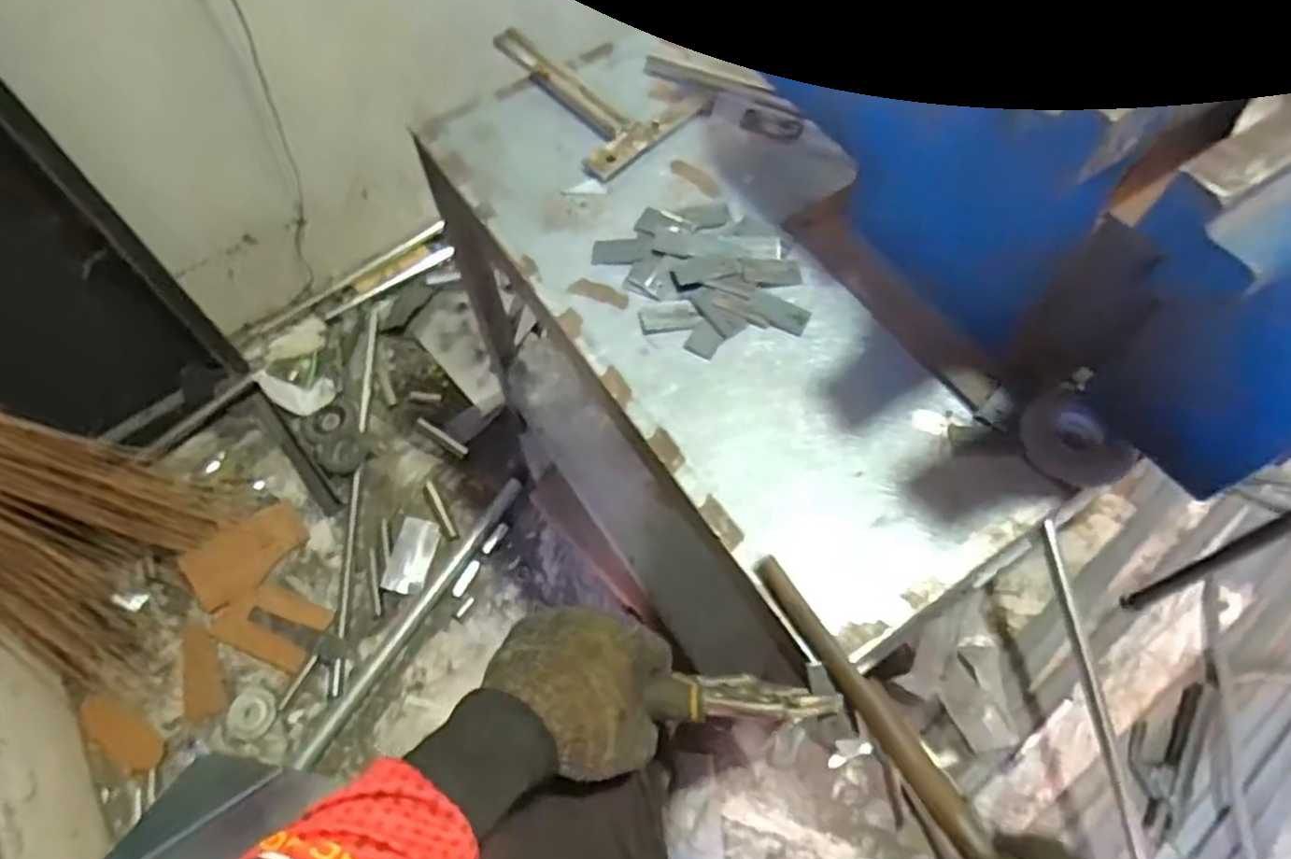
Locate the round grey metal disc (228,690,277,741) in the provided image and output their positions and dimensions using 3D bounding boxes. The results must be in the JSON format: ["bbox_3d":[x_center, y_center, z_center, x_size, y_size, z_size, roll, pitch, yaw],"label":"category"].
[{"bbox_3d":[-0.503,0.363,0.959,0.059,0.006,0.061,-2,60,3],"label":"round grey metal disc"}]

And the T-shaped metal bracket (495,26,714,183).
[{"bbox_3d":[-0.056,-0.333,0.719,0.142,0.030,0.210,-40,68,-19],"label":"T-shaped metal bracket"}]

